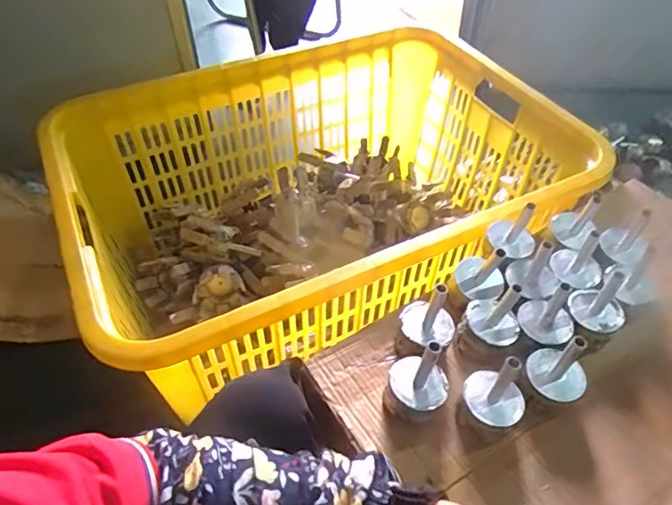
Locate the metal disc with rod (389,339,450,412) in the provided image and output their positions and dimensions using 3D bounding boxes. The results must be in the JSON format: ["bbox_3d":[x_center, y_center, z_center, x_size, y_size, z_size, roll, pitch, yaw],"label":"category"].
[{"bbox_3d":[0.086,0.126,0.516,0.062,0.092,0.057,21,51,20],"label":"metal disc with rod"}]

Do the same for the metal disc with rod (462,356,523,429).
[{"bbox_3d":[0.160,0.130,0.499,0.053,0.070,0.060,-28,52,-22],"label":"metal disc with rod"}]

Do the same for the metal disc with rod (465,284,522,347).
[{"bbox_3d":[0.181,0.059,0.565,0.061,0.070,0.054,18,51,18],"label":"metal disc with rod"}]

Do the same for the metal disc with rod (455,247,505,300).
[{"bbox_3d":[0.177,0.015,0.603,0.059,0.063,0.056,-1,47,1],"label":"metal disc with rod"}]

